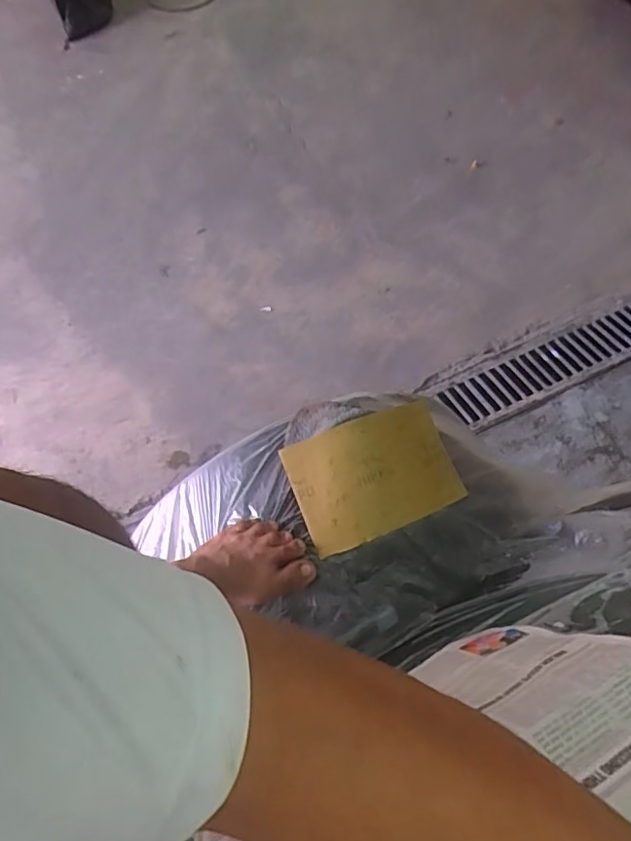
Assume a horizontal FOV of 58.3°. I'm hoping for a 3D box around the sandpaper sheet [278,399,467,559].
[{"bbox_3d":[0.077,0.065,0.696,0.207,0.055,0.142,-20,81,-15],"label":"sandpaper sheet"}]

